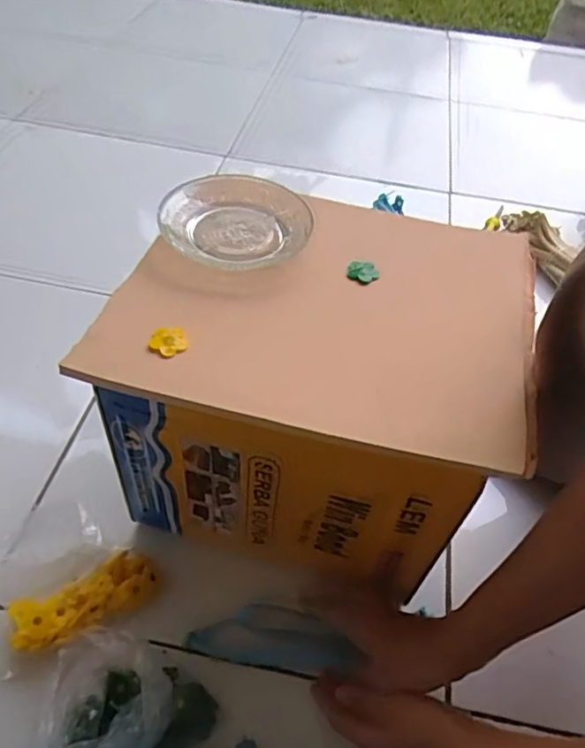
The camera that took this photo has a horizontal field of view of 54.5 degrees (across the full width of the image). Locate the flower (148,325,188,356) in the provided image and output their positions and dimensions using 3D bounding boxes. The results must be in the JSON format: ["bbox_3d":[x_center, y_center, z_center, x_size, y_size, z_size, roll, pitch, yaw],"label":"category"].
[{"bbox_3d":[-0.079,-0.022,0.361,0.023,0.004,0.023,-9,50,-13],"label":"flower"}]

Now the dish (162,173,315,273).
[{"bbox_3d":[-0.042,-0.116,0.439,0.109,0.025,0.099,2,49,-4],"label":"dish"}]

